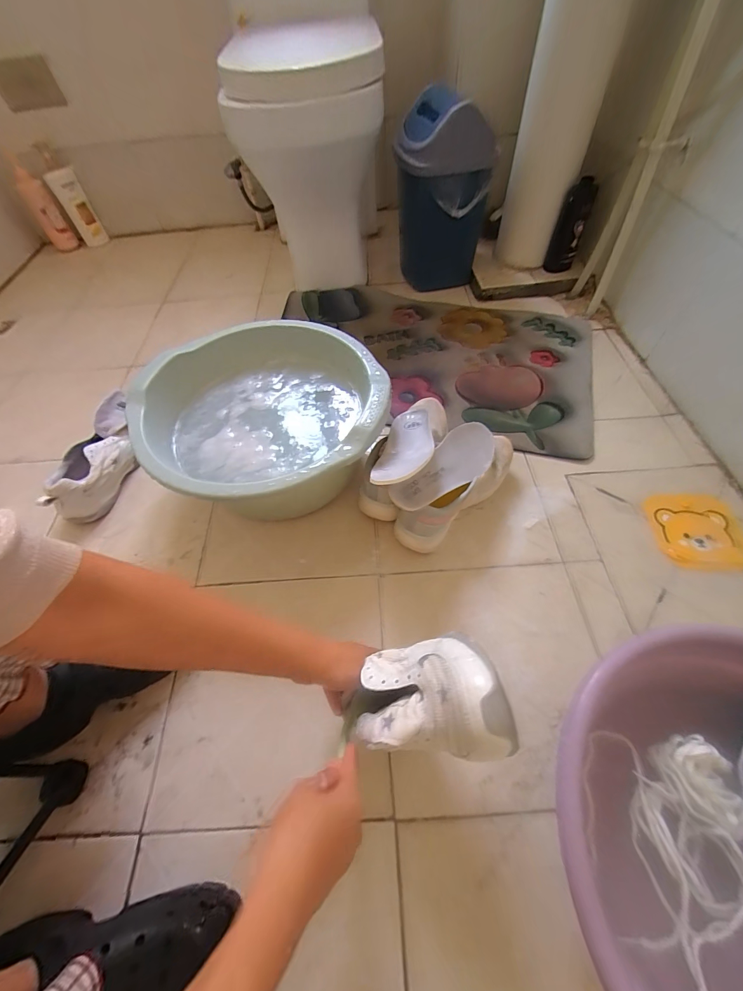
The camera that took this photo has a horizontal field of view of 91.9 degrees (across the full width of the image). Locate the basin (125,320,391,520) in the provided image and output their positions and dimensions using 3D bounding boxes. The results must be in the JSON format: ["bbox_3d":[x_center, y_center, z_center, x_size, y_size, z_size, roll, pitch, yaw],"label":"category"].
[{"bbox_3d":[-0.162,-0.115,0.645,0.379,0.184,0.380,-2,58,2],"label":"basin"}]

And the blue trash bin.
[{"bbox_3d":[0.173,-0.747,0.914,0.222,0.360,0.220,6,59,7],"label":"blue trash bin"}]

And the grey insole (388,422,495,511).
[{"bbox_3d":[0.125,-0.044,0.565,0.079,0.016,0.240,44,58,9],"label":"grey insole"}]

